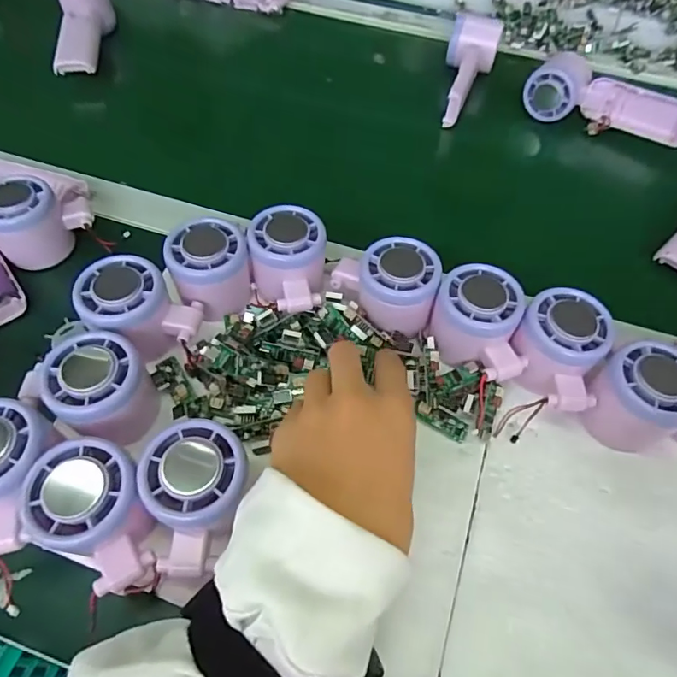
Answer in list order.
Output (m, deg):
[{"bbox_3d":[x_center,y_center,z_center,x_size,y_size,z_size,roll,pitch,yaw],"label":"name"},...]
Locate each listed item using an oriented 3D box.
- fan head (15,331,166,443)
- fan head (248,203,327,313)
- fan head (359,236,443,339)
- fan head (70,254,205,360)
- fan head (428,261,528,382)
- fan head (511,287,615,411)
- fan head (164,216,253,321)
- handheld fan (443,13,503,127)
[{"bbox_3d":[-0.145,0.030,0.309,0.057,0.060,0.055,1,56,-2],"label":"fan head"},{"bbox_3d":[-0.036,-0.055,0.368,0.055,0.044,0.072,1,56,-2],"label":"fan head"},{"bbox_3d":[0.041,-0.038,0.360,0.056,0.044,0.053,10,56,3],"label":"fan head"},{"bbox_3d":[-0.131,-0.017,0.343,0.072,0.053,0.050,8,56,3],"label":"fan head"},{"bbox_3d":[0.095,-0.009,0.344,0.059,0.047,0.071,5,56,0],"label":"fan head"},{"bbox_3d":[0.146,0.009,0.338,0.060,0.052,0.068,26,59,14],"label":"fan head"},{"bbox_3d":[-0.092,-0.050,0.366,0.053,0.053,0.050,1,56,-2],"label":"fan head"},{"bbox_3d":[0.145,-0.302,0.566,0.054,0.049,0.144,13,57,6],"label":"handheld fan"}]

